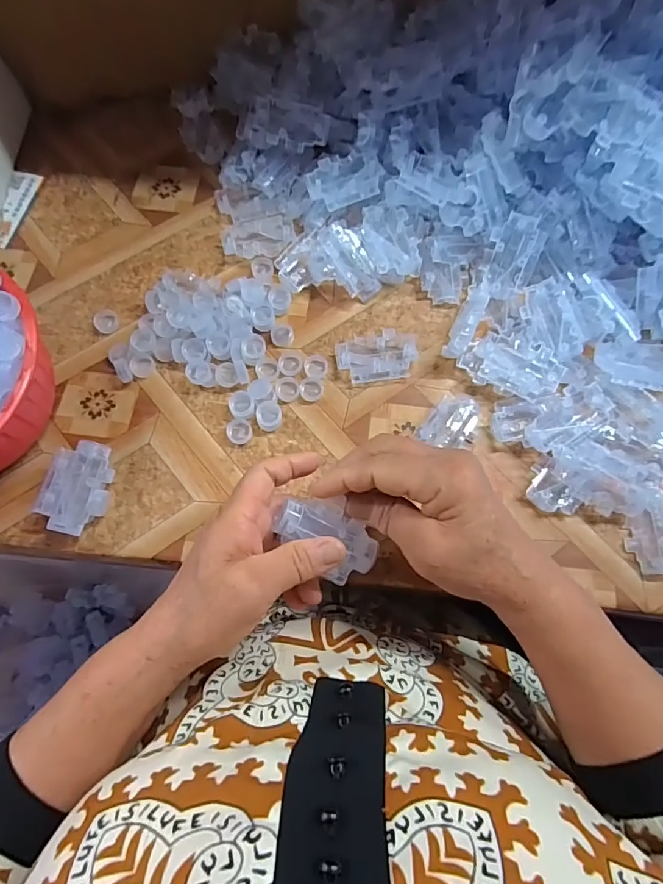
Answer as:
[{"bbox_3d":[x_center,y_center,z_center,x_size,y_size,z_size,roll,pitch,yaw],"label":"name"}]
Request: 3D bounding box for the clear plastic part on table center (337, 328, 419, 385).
[{"bbox_3d":[0.040,-0.073,0.399,0.069,0.013,0.041,-8,74,-4],"label":"clear plastic part on table center"}]

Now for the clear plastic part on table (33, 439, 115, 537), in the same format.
[{"bbox_3d":[-0.192,0.036,0.354,0.042,0.030,0.068,6,73,0],"label":"clear plastic part on table"}]

